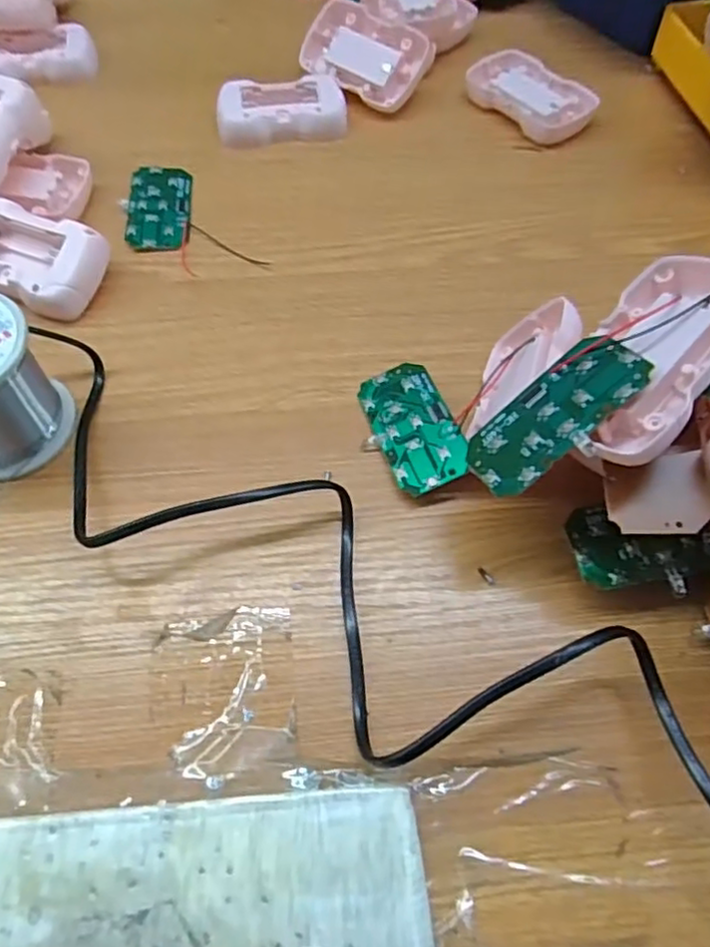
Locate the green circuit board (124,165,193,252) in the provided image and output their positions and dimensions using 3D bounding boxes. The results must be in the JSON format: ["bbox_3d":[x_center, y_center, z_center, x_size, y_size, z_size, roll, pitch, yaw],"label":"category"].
[{"bbox_3d":[-0.121,-0.167,0.405,0.037,0.004,0.076,-3,60,-4],"label":"green circuit board"}]

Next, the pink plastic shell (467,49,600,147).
[{"bbox_3d":[0.120,-0.265,0.456,0.055,0.017,0.088,-38,68,-21],"label":"pink plastic shell"}]

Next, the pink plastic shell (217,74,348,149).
[{"bbox_3d":[-0.050,-0.249,0.448,0.085,0.018,0.050,-6,60,-5],"label":"pink plastic shell"}]

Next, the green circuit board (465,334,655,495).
[{"bbox_3d":[0.077,-0.023,0.255,0.073,0.004,0.036,-42,44,9],"label":"green circuit board"}]

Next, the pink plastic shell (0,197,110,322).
[{"bbox_3d":[-0.182,-0.120,0.364,0.083,0.022,0.051,22,82,10],"label":"pink plastic shell"}]

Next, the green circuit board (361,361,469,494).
[{"bbox_3d":[0.028,-0.024,0.319,0.036,0.004,0.073,-25,57,3],"label":"green circuit board"}]

